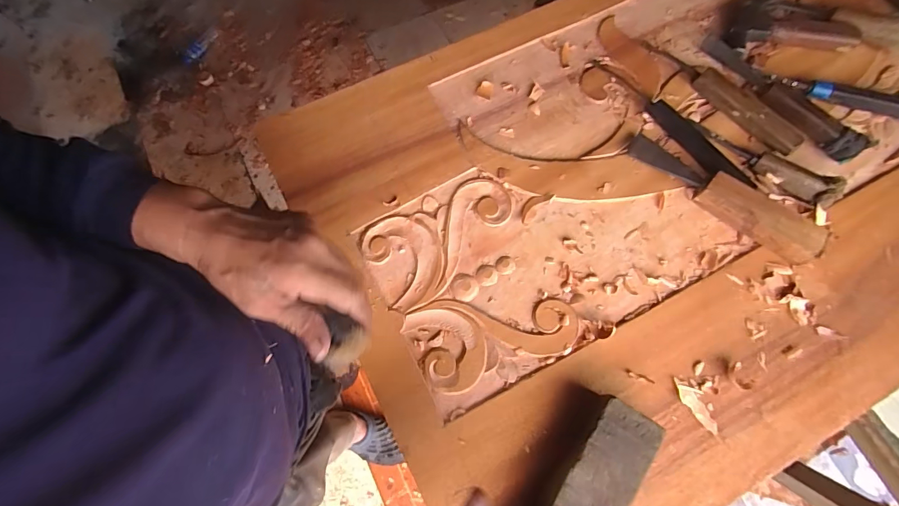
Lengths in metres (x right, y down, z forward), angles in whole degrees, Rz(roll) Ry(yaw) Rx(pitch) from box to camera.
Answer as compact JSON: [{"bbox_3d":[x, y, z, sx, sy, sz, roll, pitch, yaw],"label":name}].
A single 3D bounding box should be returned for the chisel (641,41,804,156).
[{"bbox_3d":[0.335,-0.201,0.516,0.030,0.028,0.215,-36,75,-12],"label":"chisel"}]

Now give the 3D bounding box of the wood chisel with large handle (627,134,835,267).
[{"bbox_3d":[0.307,-0.067,0.469,0.220,0.033,0.038,39,75,11],"label":"wood chisel with large handle"}]

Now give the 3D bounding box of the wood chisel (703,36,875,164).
[{"bbox_3d":[0.404,-0.195,0.515,0.034,0.032,0.223,-38,76,-12],"label":"wood chisel"}]

